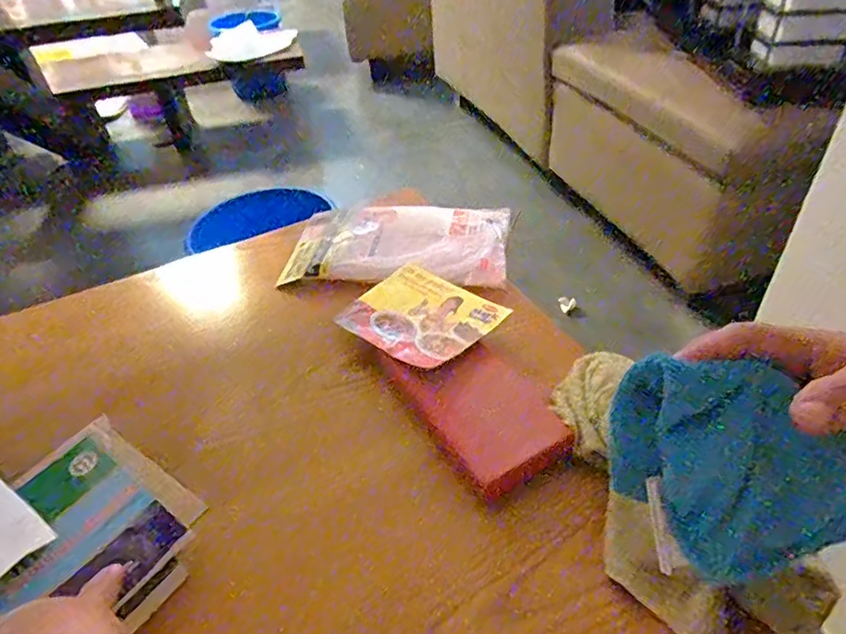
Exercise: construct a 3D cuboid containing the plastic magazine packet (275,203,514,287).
[{"bbox_3d":[-0.029,-0.085,0.630,0.243,0.031,0.134,4,42,9],"label":"plastic magazine packet"}]

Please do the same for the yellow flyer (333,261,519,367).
[{"bbox_3d":[-0.006,-0.001,0.521,0.104,0.023,0.140,-35,50,-30],"label":"yellow flyer"}]

